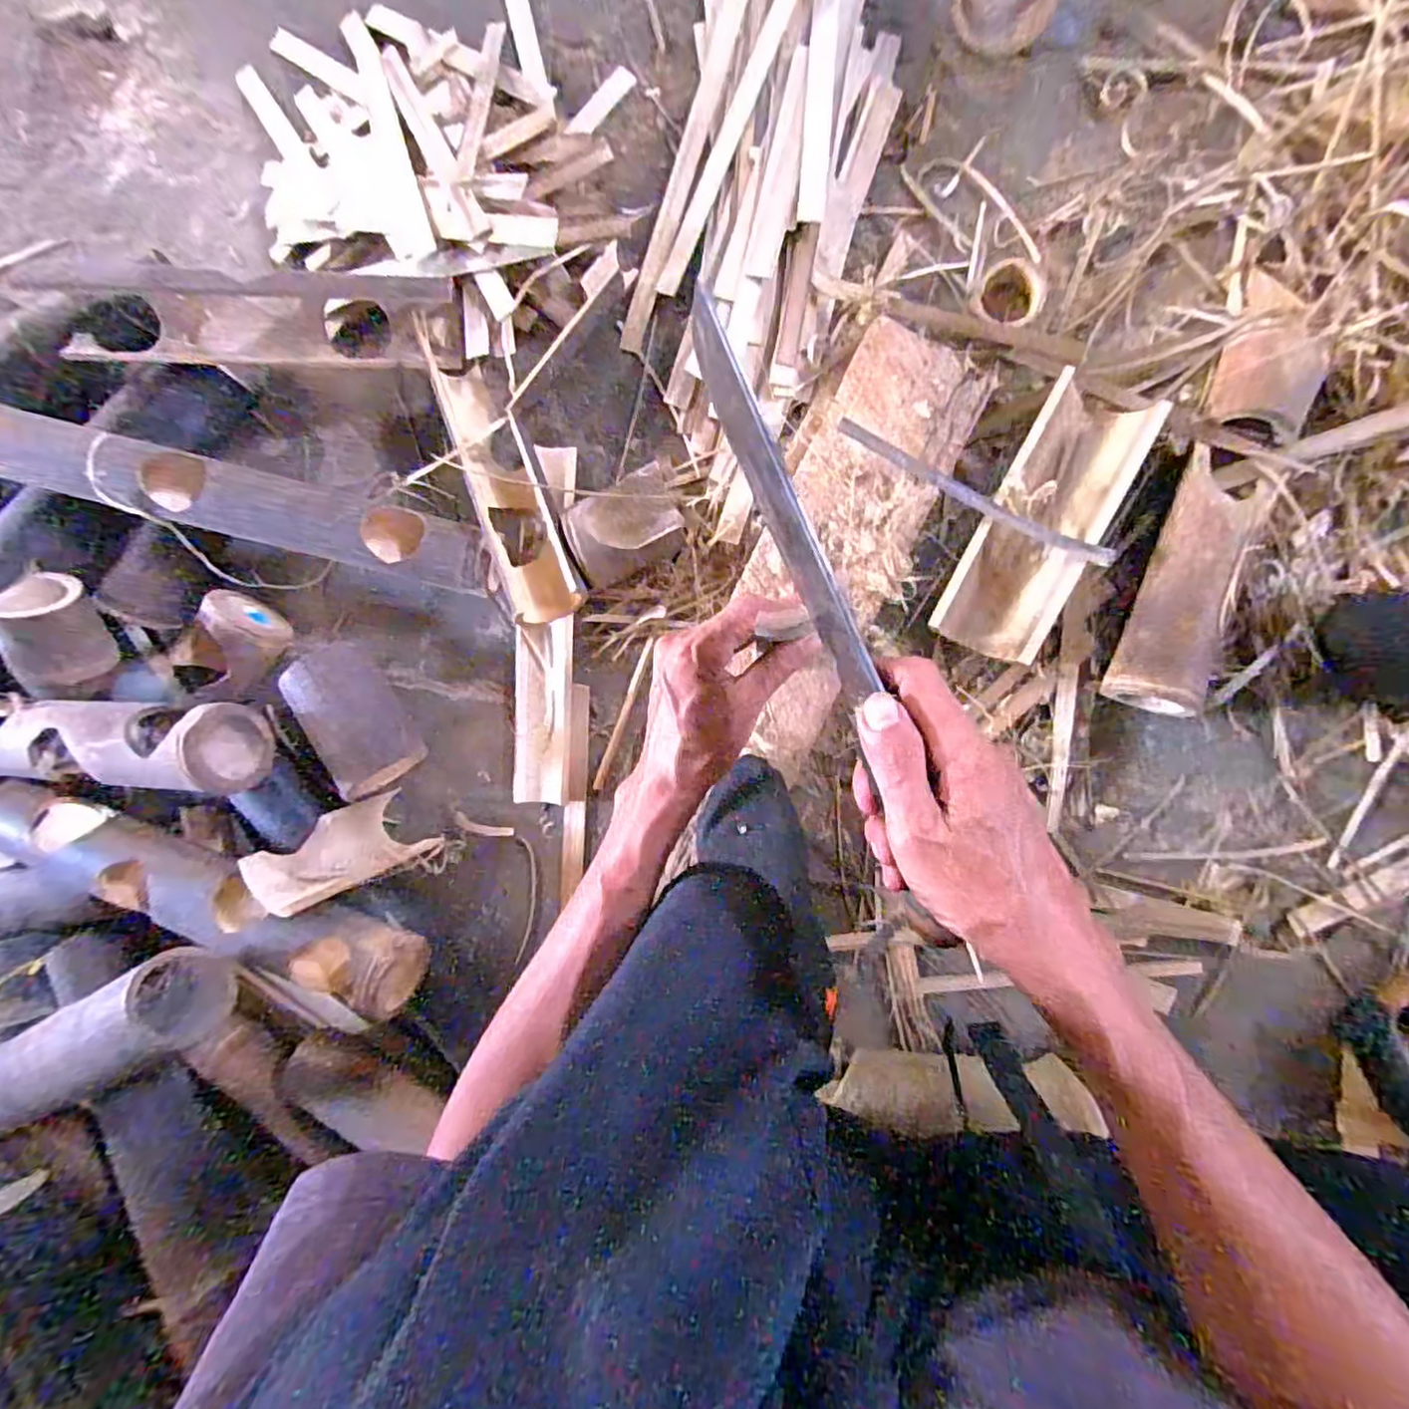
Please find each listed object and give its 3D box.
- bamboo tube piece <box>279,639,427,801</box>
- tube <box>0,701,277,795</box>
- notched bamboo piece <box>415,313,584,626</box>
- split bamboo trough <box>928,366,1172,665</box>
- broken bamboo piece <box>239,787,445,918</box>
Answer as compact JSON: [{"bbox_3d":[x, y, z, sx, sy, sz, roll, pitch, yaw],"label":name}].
[{"bbox_3d":[-0.342,0.014,0.645,0.073,0.077,0.145,-25,87,7],"label":"bamboo tube piece"},{"bbox_3d":[-0.597,0.034,0.603,0.393,0.068,0.080,2,90,8],"label":"tube"},{"bbox_3d":[-0.187,-0.222,0.609,0.069,0.058,0.294,-19,87,7],"label":"notched bamboo piece"},{"bbox_3d":[0.283,-0.152,0.545,0.084,0.054,0.230,28,93,7],"label":"split bamboo trough"},{"bbox_3d":[-0.334,0.134,0.599,0.075,0.149,0.020,56,136,13],"label":"broken bamboo piece"}]

